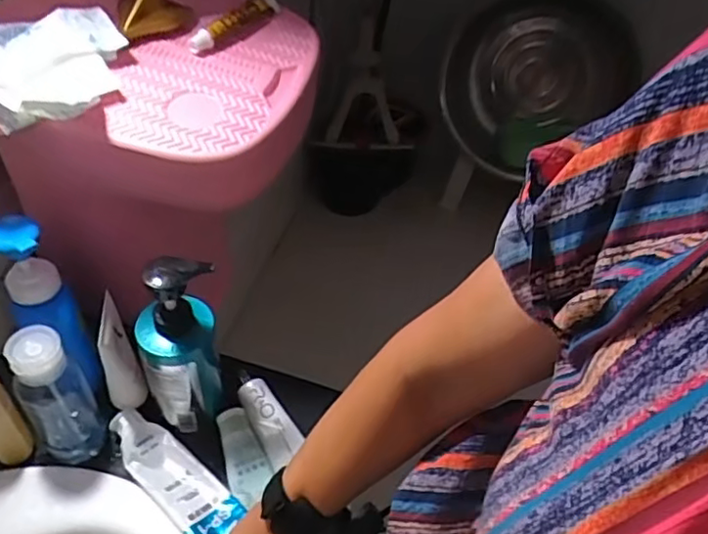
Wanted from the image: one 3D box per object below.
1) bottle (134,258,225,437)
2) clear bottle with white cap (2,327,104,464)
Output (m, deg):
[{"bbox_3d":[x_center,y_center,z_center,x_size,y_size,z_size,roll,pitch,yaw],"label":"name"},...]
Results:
[{"bbox_3d":[-0.165,0.079,0.597,0.070,0.207,0.051,-13,47,-19],"label":"bottle"},{"bbox_3d":[-0.277,0.119,0.587,0.053,0.157,0.039,-13,47,-19],"label":"clear bottle with white cap"}]

